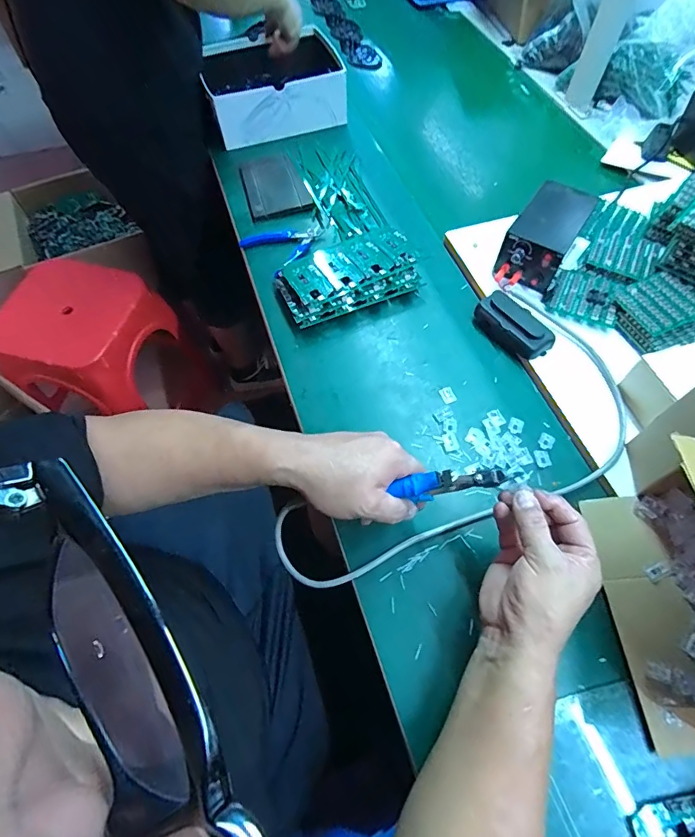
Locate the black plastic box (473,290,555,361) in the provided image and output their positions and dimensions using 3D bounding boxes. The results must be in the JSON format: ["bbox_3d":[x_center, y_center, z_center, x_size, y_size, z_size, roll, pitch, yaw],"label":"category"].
[{"bbox_3d":[0.218,-0.120,0.588,0.052,0.035,0.102,-34,64,-15],"label":"black plastic box"}]

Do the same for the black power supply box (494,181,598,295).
[{"bbox_3d":[0.271,-0.250,0.614,0.077,0.068,0.141,30,66,19],"label":"black power supply box"}]

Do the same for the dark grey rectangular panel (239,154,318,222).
[{"bbox_3d":[-0.125,-0.399,0.758,0.099,0.016,0.159,-16,60,-6],"label":"dark grey rectangular panel"}]

